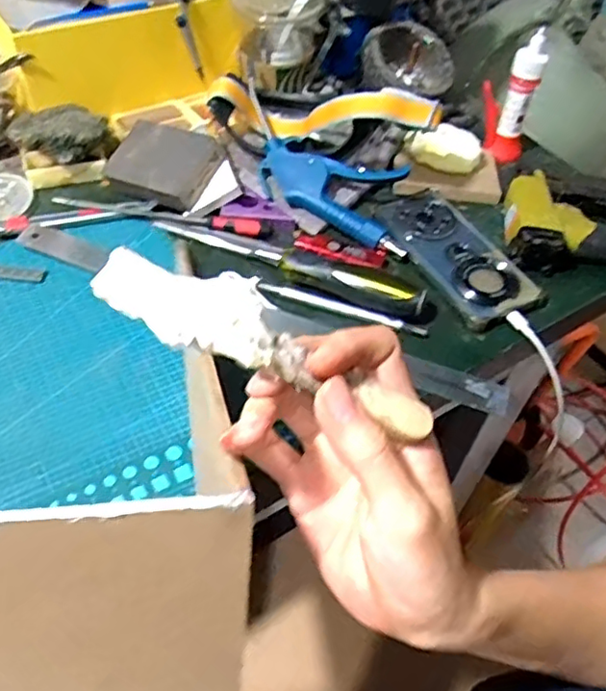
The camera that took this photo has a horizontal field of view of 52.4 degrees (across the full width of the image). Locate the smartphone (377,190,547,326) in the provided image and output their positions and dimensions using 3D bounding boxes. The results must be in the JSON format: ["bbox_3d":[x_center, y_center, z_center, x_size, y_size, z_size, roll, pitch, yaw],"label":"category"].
[{"bbox_3d":[0.136,-0.085,0.553,0.077,0.014,0.162,-23,55,-20],"label":"smartphone"}]

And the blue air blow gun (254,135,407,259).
[{"bbox_3d":[0.030,-0.146,0.575,0.157,0.035,0.070,22,53,14],"label":"blue air blow gun"}]

